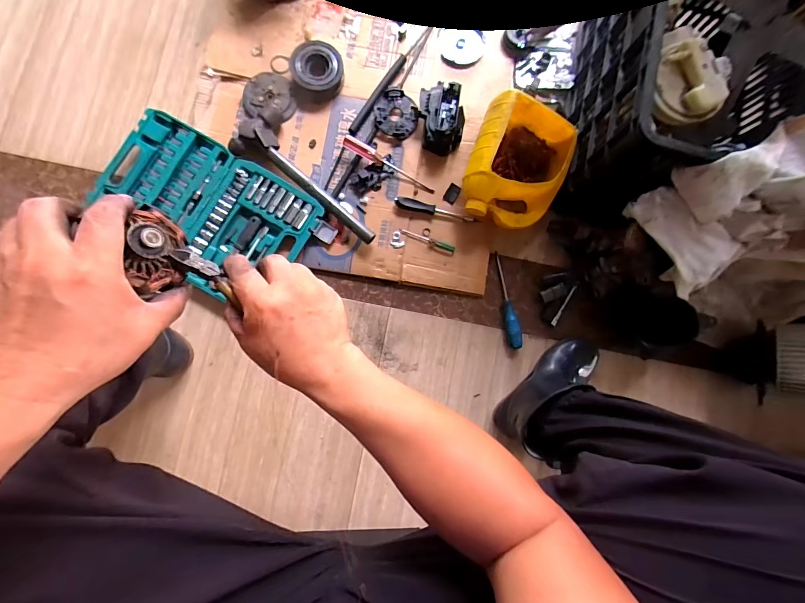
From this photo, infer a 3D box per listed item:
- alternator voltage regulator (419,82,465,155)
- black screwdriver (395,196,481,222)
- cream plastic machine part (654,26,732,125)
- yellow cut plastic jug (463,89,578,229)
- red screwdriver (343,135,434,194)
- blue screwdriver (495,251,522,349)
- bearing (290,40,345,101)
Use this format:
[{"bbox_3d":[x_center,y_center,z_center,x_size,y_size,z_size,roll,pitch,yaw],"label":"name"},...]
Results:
[{"bbox_3d":[0.077,-0.356,0.704,0.080,0.068,0.121,-8,85,-5],"label":"alternator voltage regulator"},{"bbox_3d":[0.068,-0.180,0.710,0.166,0.025,0.018,12,83,-3],"label":"black screwdriver"},{"bbox_3d":[0.412,-0.319,0.521,0.095,0.039,0.116,10,82,-1],"label":"cream plastic machine part"},{"bbox_3d":[0.217,-0.254,0.682,0.176,0.116,0.222,19,83,-2],"label":"yellow cut plastic jug"},{"bbox_3d":[-0.026,-0.270,0.716,0.197,0.021,0.021,27,82,-7],"label":"red screwdriver"},{"bbox_3d":[0.213,-0.003,0.725,0.028,0.031,0.192,-5,84,-5],"label":"blue screwdriver"},{"bbox_3d":[-0.171,-0.462,0.726,0.104,0.037,0.107,0,84,-4],"label":"bearing"}]

